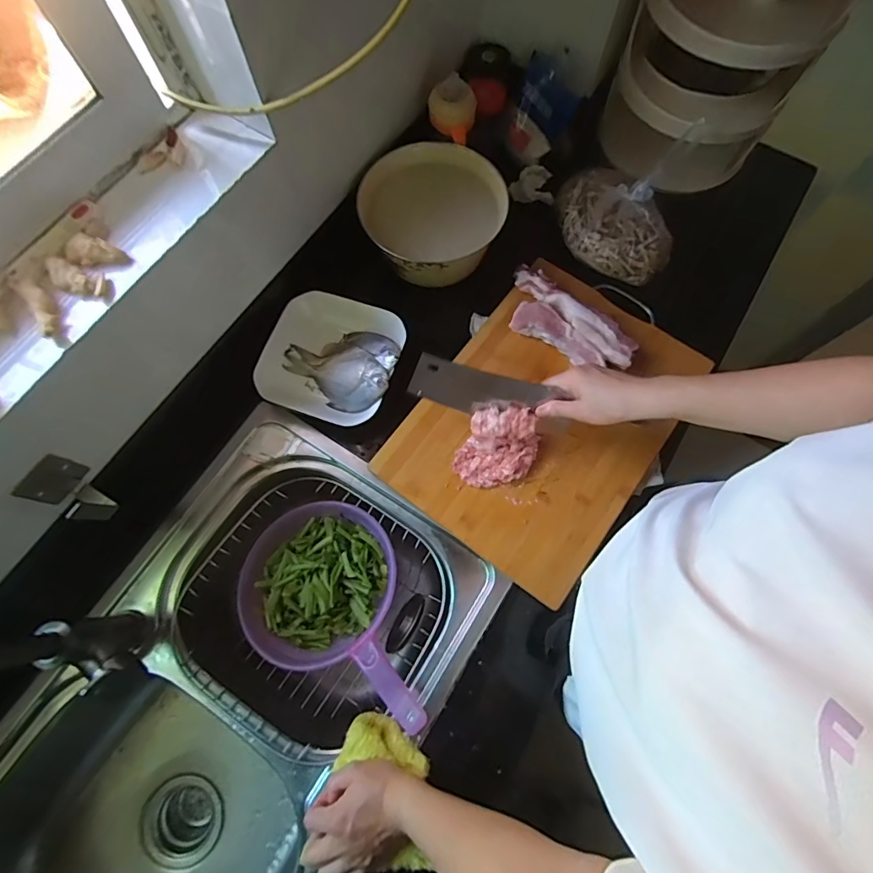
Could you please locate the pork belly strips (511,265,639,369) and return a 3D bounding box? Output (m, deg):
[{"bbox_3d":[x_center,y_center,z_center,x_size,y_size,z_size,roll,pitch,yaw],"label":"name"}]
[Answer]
[{"bbox_3d":[0.175,-0.154,0.648,0.192,0.031,0.083,37,76,10],"label":"pork belly strips"}]

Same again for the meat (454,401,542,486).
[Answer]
[{"bbox_3d":[0.077,0.014,0.578,0.087,0.066,0.097,29,75,9],"label":"meat"}]

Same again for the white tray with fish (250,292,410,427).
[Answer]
[{"bbox_3d":[-0.147,-0.108,0.650,0.186,0.046,0.171,17,73,5],"label":"white tray with fish"}]

